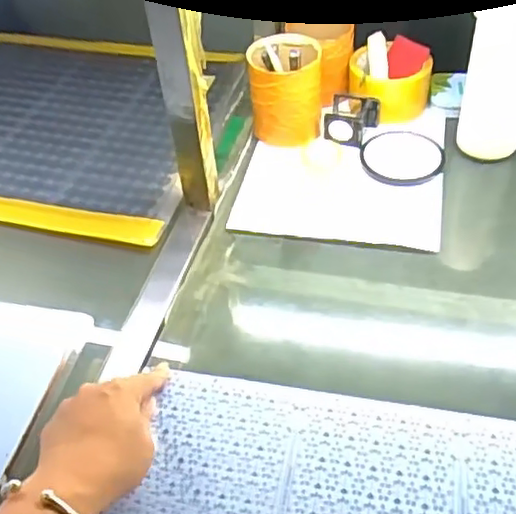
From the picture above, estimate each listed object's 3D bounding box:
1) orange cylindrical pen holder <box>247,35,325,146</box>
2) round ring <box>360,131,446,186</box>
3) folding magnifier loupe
[{"bbox_3d":[0.032,-0.189,0.711,0.077,0.116,0.068,1,47,7],"label":"orange cylindrical pen holder"},{"bbox_3d":[0.160,-0.112,0.700,0.092,0.011,0.090,-3,47,3],"label":"round ring"},{"bbox_3d":[0.108,-0.160,0.731,0.053,0.032,0.063,15,50,20],"label":"folding magnifier loupe"}]

